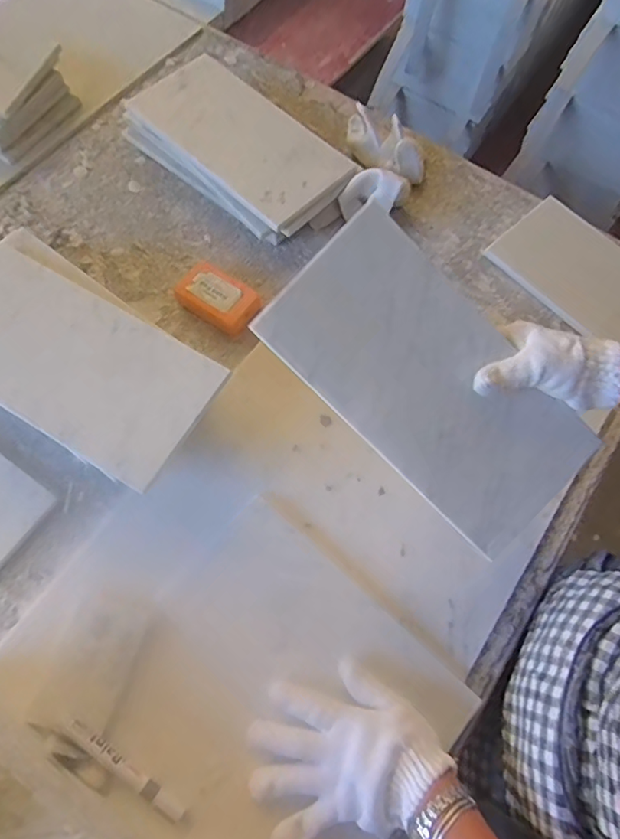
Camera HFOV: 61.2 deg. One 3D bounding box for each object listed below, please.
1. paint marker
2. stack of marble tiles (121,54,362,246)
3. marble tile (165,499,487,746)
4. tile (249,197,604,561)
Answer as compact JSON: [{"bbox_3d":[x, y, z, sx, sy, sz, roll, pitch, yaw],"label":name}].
[{"bbox_3d":[-0.165,0.313,0.468,0.127,0.014,0.014,35,70,11],"label":"paint marker"},{"bbox_3d":[-0.101,-0.378,0.736,0.318,0.062,0.166,42,71,14],"label":"stack of marble tiles"},{"bbox_3d":[0.006,0.225,0.516,0.294,0.023,0.149,40,71,13],"label":"marble tile"},{"bbox_3d":[0.111,-0.027,0.464,0.305,0.015,0.151,44,91,-10],"label":"tile"}]

